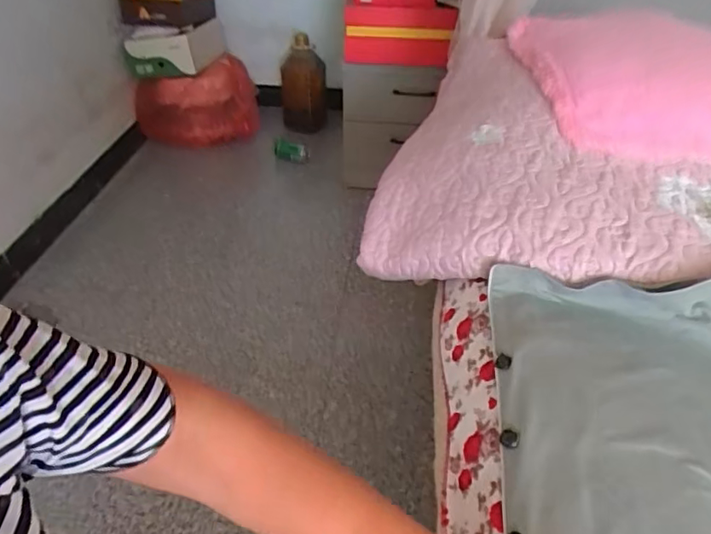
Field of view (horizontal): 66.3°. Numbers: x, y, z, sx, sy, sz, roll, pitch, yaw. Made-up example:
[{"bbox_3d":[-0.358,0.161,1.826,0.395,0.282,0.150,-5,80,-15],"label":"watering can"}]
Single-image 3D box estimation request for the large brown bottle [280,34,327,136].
[{"bbox_3d":[-0.157,-0.547,1.678,0.138,0.300,0.127,-4,40,-6],"label":"large brown bottle"}]

